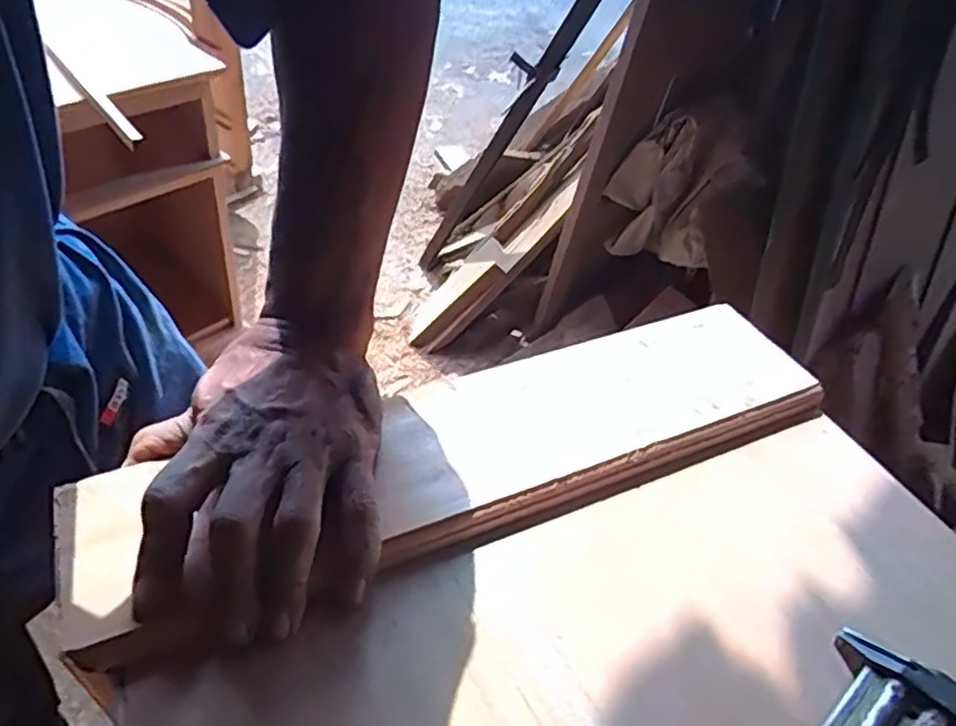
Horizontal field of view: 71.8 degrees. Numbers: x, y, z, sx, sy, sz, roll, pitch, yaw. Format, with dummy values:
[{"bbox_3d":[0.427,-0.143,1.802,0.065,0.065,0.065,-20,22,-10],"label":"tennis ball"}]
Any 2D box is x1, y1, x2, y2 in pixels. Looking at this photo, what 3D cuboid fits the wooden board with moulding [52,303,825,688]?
[{"bbox_3d":[0.007,0.047,0.357,0.405,0.024,0.097,-16,47,-22],"label":"wooden board with moulding"}]

